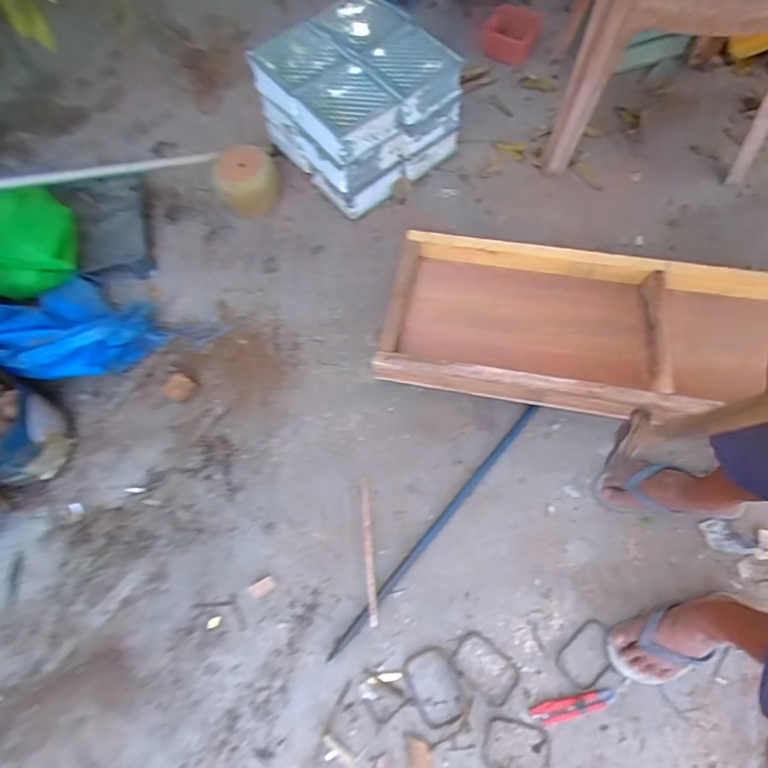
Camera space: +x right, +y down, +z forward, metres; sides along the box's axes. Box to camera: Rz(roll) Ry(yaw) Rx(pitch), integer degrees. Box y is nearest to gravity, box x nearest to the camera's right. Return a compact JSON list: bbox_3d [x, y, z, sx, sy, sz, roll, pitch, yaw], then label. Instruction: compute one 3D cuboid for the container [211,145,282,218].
[{"bbox_3d":[-0.364,-0.531,1.380,0.171,0.147,0.141,-11,66,0],"label":"container"}]

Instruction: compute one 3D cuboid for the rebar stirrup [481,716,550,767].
[{"bbox_3d":[0.235,0.647,0.933,0.118,0.004,0.088,13,68,8],"label":"rebar stirrup"}]

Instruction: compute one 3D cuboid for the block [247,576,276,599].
[{"bbox_3d":[-0.240,0.404,1.043,0.054,0.028,0.026,-27,69,-9],"label":"block"}]

